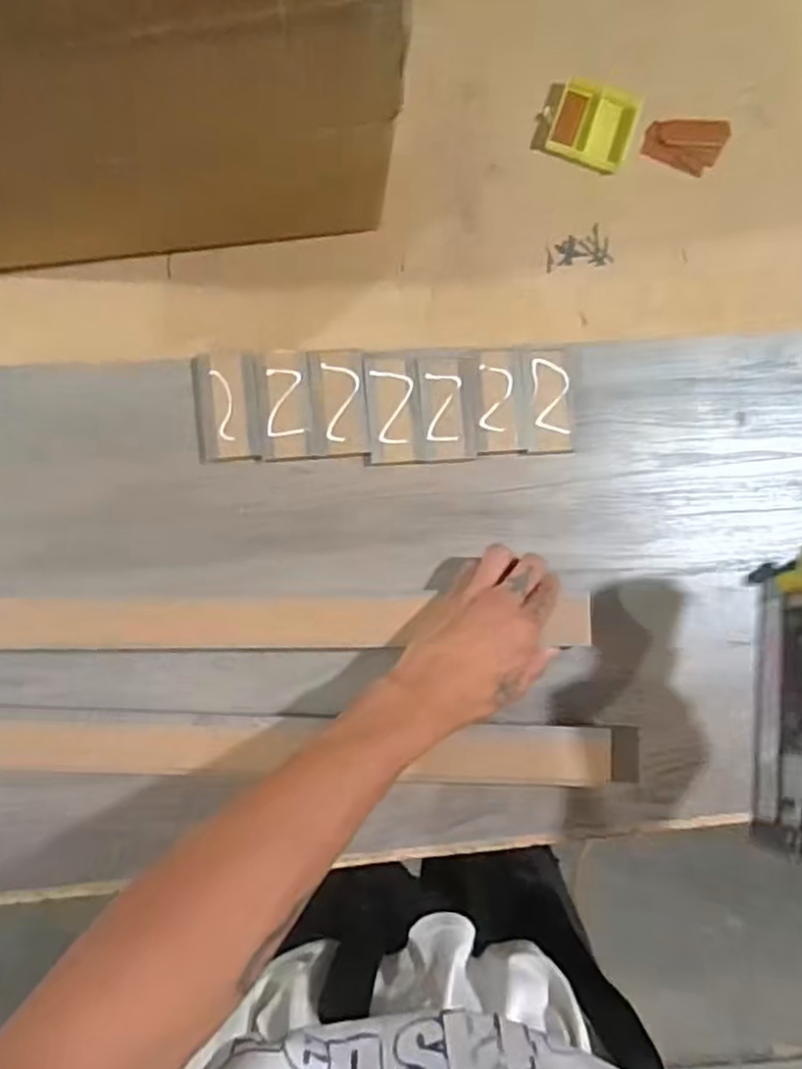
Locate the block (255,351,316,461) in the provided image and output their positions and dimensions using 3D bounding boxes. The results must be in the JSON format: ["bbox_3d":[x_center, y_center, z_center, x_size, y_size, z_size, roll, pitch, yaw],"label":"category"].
[{"bbox_3d":[-0.086,-0.095,0.503,0.039,0.014,0.080,-5,83,-4],"label":"block"}]

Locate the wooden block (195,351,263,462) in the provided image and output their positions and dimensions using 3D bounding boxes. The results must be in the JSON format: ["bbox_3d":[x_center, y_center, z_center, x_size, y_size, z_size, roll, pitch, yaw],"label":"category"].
[{"bbox_3d":[-0.126,-0.093,0.498,0.044,0.017,0.078,-5,83,-4],"label":"wooden block"}]

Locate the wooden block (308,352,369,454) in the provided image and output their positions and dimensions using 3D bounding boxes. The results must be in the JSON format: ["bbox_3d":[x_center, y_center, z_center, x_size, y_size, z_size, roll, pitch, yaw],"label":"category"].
[{"bbox_3d":[-0.047,-0.097,0.507,0.041,0.015,0.078,-3,83,-4],"label":"wooden block"}]

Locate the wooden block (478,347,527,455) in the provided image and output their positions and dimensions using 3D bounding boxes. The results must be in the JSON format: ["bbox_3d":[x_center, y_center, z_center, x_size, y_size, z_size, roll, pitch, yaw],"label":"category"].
[{"bbox_3d":[0.077,-0.102,0.515,0.037,0.009,0.079,0,83,-4],"label":"wooden block"}]

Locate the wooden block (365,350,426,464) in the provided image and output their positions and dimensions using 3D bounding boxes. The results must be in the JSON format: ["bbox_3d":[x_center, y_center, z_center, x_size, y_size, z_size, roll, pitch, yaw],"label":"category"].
[{"bbox_3d":[-0.006,-0.093,0.509,0.039,0.013,0.083,-3,83,-4],"label":"wooden block"}]

